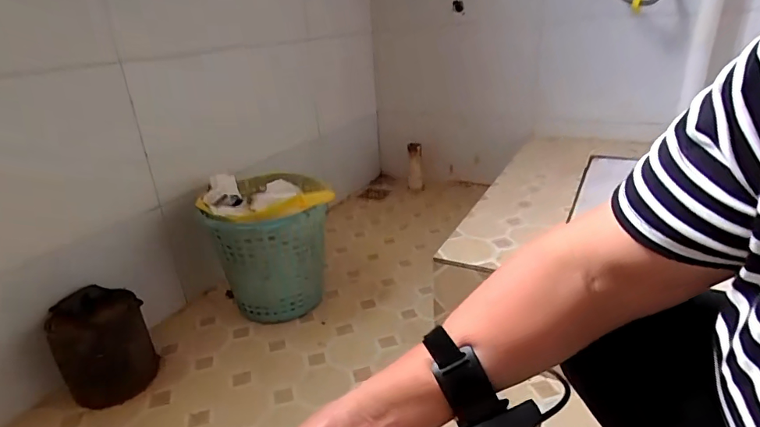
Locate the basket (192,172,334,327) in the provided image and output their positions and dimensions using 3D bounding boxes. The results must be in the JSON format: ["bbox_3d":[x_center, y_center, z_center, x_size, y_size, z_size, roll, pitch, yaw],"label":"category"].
[{"bbox_3d":[-0.228,0.072,0.974,0.244,0.269,0.238,-14,27,-21],"label":"basket"}]

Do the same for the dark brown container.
[{"bbox_3d":[-0.489,0.235,0.806,0.140,0.172,0.122,-21,30,-33],"label":"dark brown container"}]

